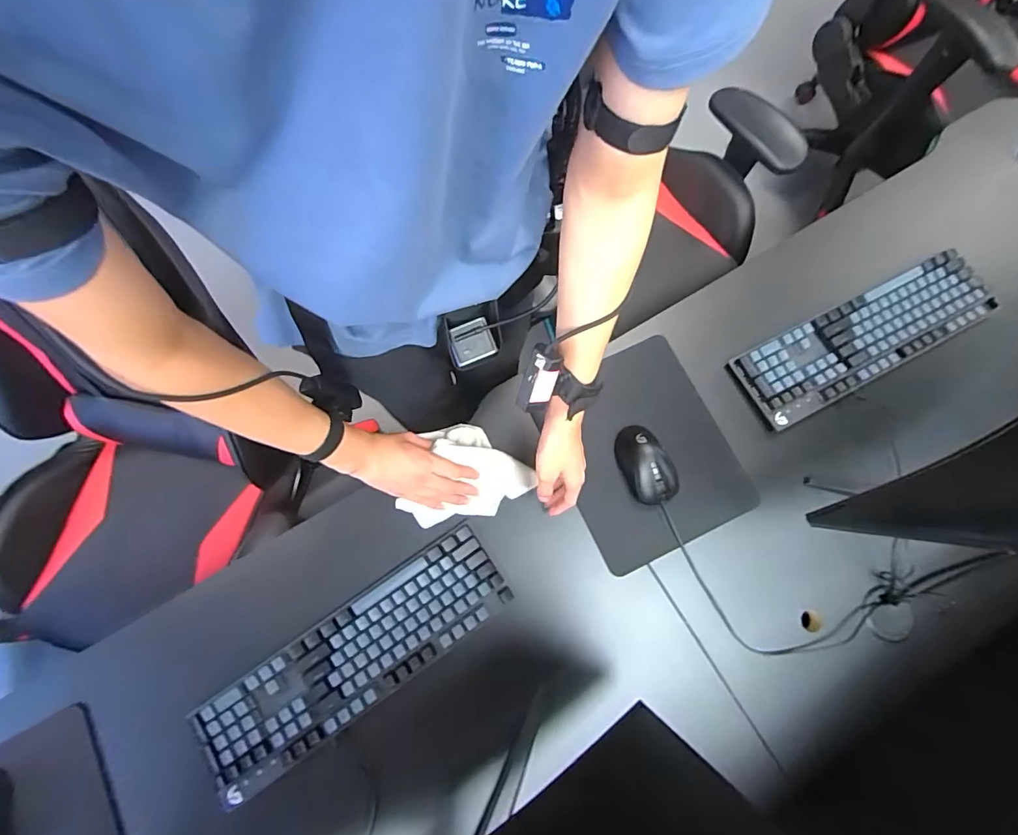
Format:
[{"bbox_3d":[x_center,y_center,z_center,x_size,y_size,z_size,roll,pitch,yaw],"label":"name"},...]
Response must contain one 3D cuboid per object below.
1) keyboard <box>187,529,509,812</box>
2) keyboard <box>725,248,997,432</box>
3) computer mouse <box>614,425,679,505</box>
[{"bbox_3d":[-0.199,0.317,0.615,0.418,0.044,0.126,-34,76,-8],"label":"keyboard"},{"bbox_3d":[0.569,-0.127,0.736,0.428,0.036,0.129,-26,75,-6],"label":"keyboard"},{"bbox_3d":[0.200,0.069,0.679,0.071,0.043,0.117,-22,77,-4],"label":"computer mouse"}]

